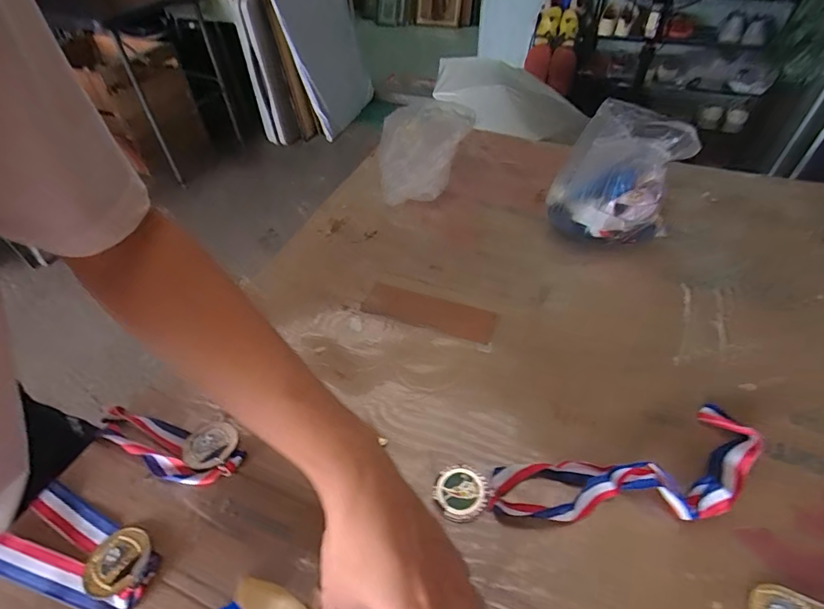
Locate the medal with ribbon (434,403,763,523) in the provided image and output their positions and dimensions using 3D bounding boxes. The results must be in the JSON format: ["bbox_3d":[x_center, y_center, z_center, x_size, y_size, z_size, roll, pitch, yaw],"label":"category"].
[{"bbox_3d":[0.166,0.148,0.372,0.283,0.025,0.083,-10,47,-7],"label":"medal with ribbon"}]

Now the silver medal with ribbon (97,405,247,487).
[{"bbox_3d":[-0.227,0.127,0.414,0.138,0.019,0.062,13,49,14],"label":"silver medal with ribbon"}]

